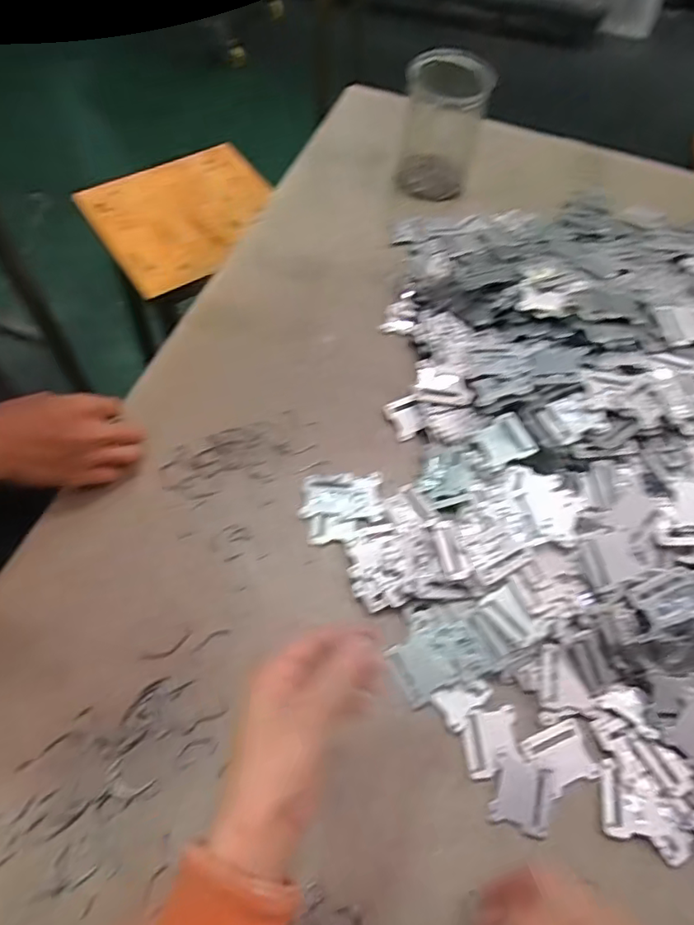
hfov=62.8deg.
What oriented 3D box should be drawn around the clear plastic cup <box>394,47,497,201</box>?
[{"bbox_3d":[0.125,-0.440,0.728,0.099,0.141,0.089,20,60,7],"label":"clear plastic cup"}]

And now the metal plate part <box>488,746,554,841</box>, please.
[{"bbox_3d":[0.129,0.245,0.420,0.042,0.005,0.047,19,61,6],"label":"metal plate part"}]

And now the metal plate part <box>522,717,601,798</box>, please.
[{"bbox_3d":[0.164,0.225,0.434,0.045,0.005,0.042,-19,64,-15],"label":"metal plate part"}]

